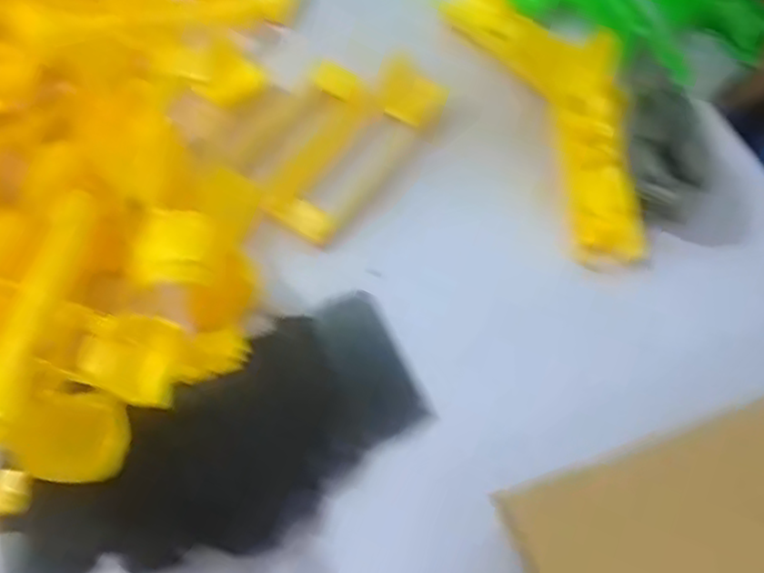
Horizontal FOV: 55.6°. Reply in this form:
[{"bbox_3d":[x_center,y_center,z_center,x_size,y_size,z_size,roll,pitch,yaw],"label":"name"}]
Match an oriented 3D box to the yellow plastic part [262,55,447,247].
[{"bbox_3d":[-0.017,-0.097,0.503,0.055,0.017,0.155,34,67,13],"label":"yellow plastic part"}]

